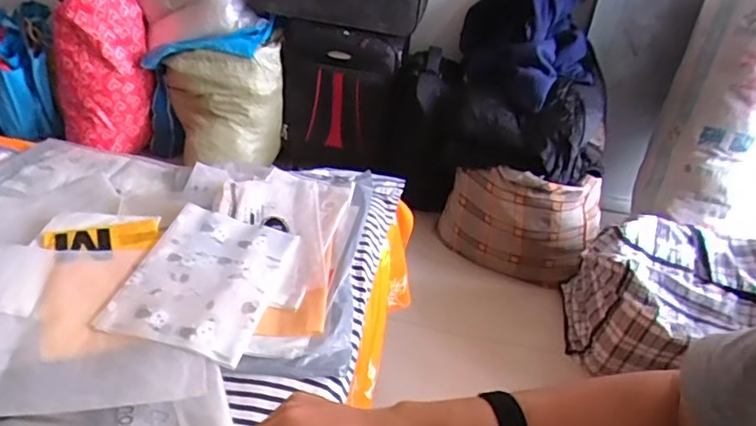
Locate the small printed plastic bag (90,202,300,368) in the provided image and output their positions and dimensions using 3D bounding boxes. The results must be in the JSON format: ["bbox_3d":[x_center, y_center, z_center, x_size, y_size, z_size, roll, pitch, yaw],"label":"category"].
[{"bbox_3d":[-0.254,0.086,0.836,0.197,0.019,0.270,11,37,6],"label":"small printed plastic bag"}]

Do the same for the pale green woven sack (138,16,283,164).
[{"bbox_3d":[-0.504,-0.344,1.754,0.405,0.438,0.267,-6,38,-17],"label":"pale green woven sack"}]

